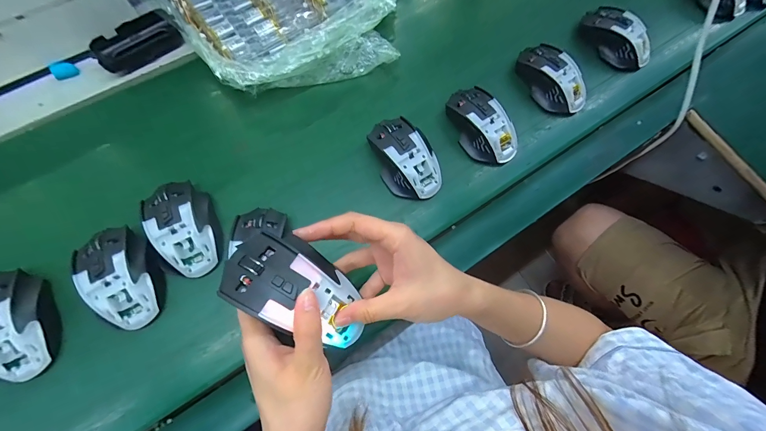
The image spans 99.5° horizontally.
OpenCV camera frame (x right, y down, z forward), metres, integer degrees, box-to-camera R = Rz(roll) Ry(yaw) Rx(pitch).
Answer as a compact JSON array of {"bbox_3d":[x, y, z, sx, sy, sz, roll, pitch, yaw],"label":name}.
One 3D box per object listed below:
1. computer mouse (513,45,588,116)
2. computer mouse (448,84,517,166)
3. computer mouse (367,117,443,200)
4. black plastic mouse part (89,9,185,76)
[{"bbox_3d":[0.240,-0.195,0.464,0.060,0.041,0.110,-30,77,-8],"label":"computer mouse"},{"bbox_3d":[0.132,-0.122,0.437,0.066,0.039,0.115,-30,77,-8],"label":"computer mouse"},{"bbox_3d":[0.029,-0.074,0.415,0.069,0.040,0.110,-23,76,-7],"label":"computer mouse"},{"bbox_3d":[-0.327,-0.233,0.436,0.106,0.025,0.057,-31,77,-8],"label":"black plastic mouse part"}]

